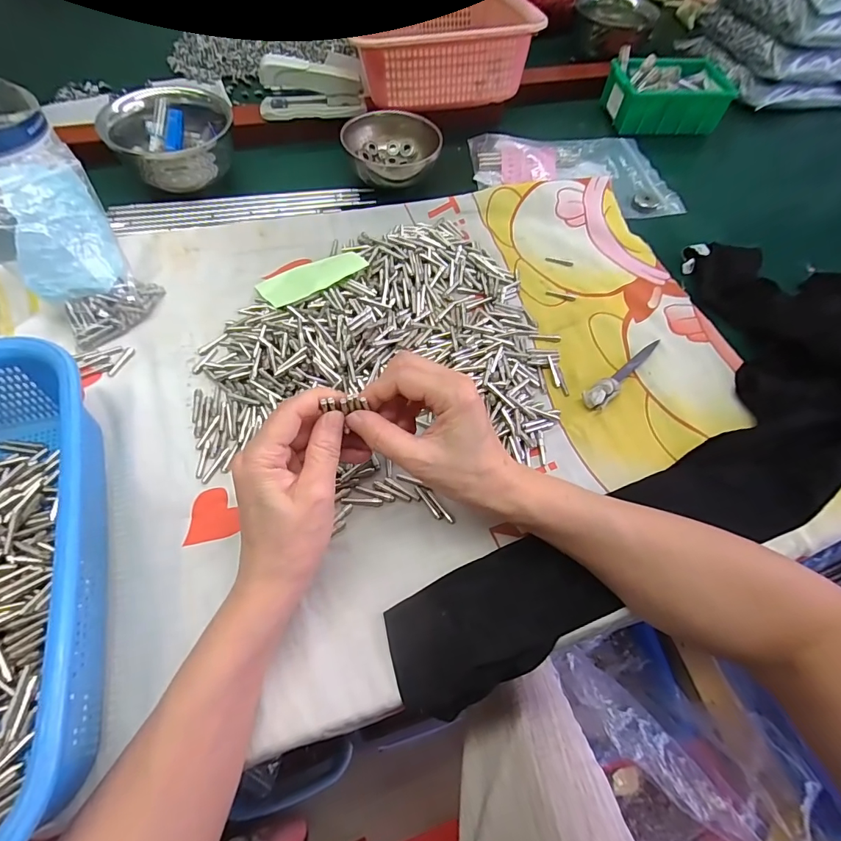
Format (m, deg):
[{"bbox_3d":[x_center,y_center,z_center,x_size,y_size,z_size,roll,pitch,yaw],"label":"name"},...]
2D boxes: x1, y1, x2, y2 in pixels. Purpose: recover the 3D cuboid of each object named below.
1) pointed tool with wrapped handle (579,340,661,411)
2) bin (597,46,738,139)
[{"bbox_3d":[0.178,-0.043,0.375,0.105,0.013,0.019,-37,69,-22],"label":"pointed tool with wrapped handle"},{"bbox_3d":[0.330,-0.437,0.585,0.148,0.056,0.098,4,60,-2],"label":"bin"}]

